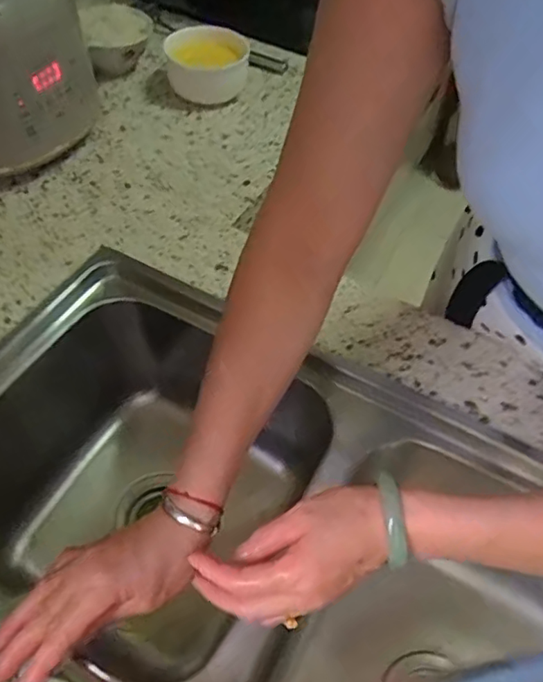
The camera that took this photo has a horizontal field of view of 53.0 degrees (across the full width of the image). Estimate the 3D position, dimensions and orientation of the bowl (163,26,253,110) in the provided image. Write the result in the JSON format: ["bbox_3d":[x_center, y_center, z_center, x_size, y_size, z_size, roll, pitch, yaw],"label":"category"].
[{"bbox_3d":[-0.095,-0.420,0.823,0.115,0.075,0.138,-2,54,-5],"label":"bowl"}]

